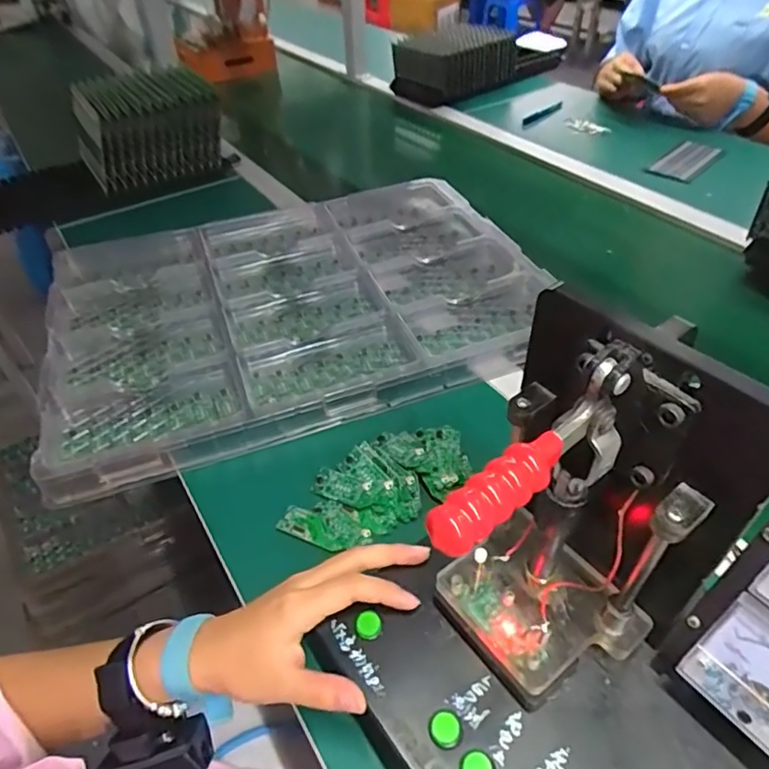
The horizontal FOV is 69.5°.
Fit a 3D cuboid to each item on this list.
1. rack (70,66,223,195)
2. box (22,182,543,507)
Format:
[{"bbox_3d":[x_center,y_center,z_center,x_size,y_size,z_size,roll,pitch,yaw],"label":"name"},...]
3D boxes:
[{"bbox_3d":[-0.399,-0.440,0.947,0.215,0.118,0.237,-16,45,-14],"label":"rack"},{"bbox_3d":[-0.105,-0.107,0.665,0.558,0.033,0.420,-16,45,-13],"label":"box"}]

